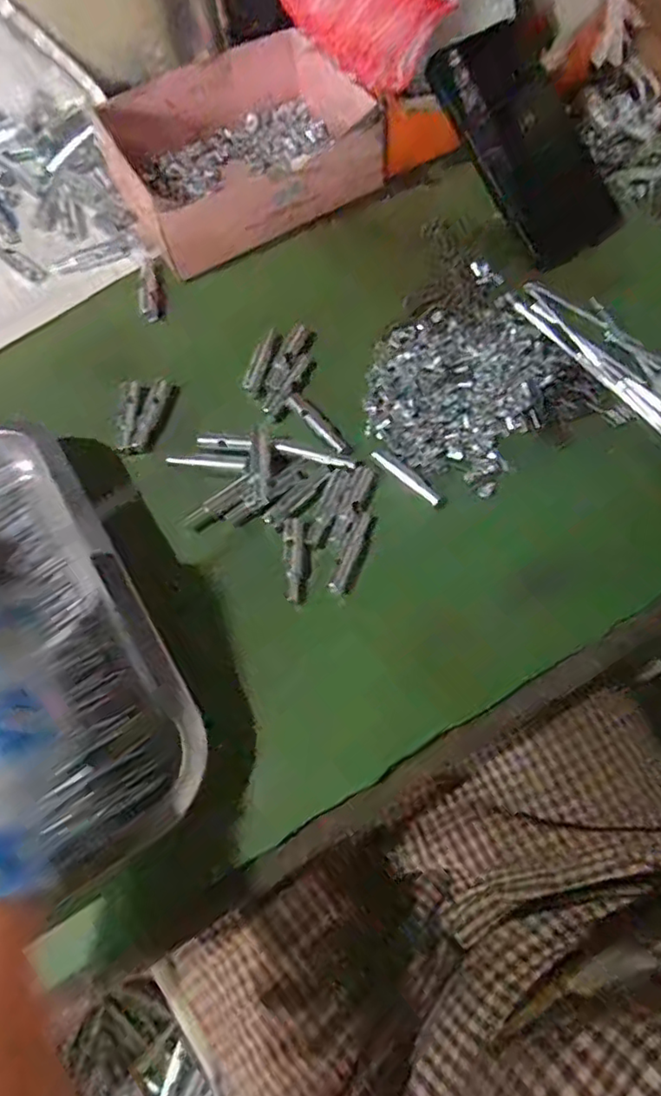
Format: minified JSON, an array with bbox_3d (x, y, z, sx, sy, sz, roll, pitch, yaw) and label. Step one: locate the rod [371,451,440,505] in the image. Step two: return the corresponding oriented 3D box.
[{"bbox_3d":[0.046,-0.044,0.365,0.051,0.006,0.007,42,75,15],"label":"rod"}]

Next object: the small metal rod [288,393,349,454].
[{"bbox_3d":[-0.007,-0.080,0.381,0.012,0.007,0.050,-38,73,-13],"label":"small metal rod"}]

